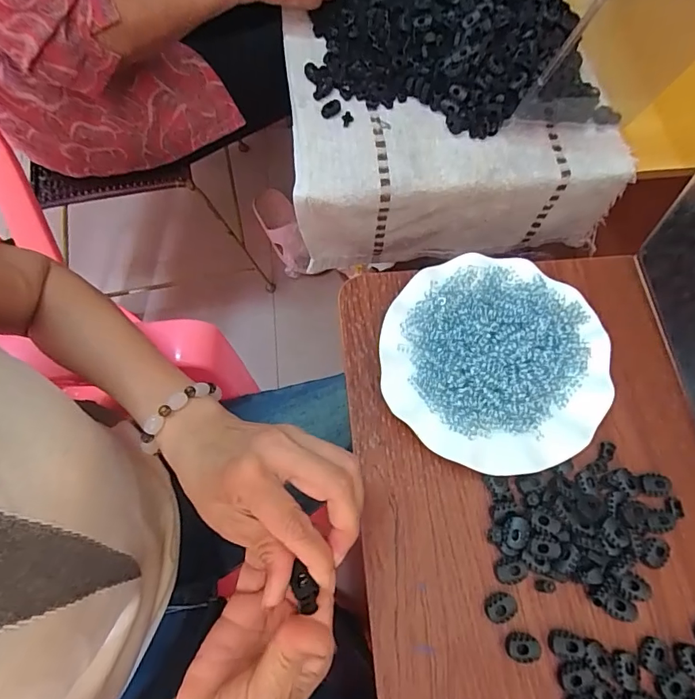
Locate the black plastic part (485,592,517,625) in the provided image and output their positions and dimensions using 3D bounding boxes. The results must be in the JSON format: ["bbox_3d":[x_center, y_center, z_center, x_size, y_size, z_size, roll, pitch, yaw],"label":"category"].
[{"bbox_3d":[0.109,0.184,0.326,0.022,0.009,0.017,-20,71,-8],"label":"black plastic part"}]

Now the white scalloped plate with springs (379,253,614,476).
[{"bbox_3d":[0.122,0.011,0.387,0.180,0.041,0.178,0,70,0],"label":"white scalloped plate with springs"}]

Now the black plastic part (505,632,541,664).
[{"bbox_3d":[0.122,0.207,0.317,0.024,0.008,0.017,9,70,3],"label":"black plastic part"}]

